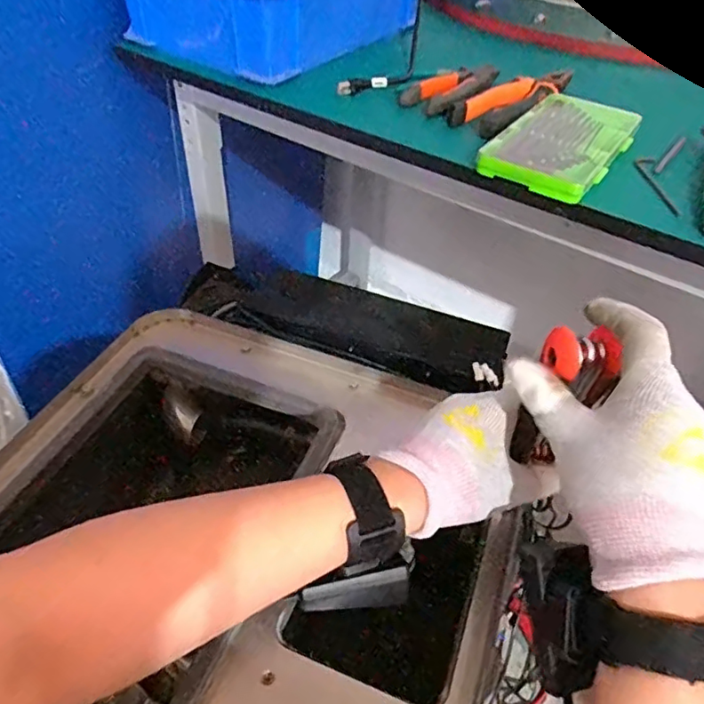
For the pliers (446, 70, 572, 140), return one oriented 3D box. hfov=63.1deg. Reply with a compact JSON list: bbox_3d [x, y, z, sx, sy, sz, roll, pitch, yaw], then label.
[{"bbox_3d":[0.182,-0.275,0.626,0.063,0.029,0.192,32,50,26],"label":"pliers"}]

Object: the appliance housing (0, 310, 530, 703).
[{"bbox_3d":[-0.088,0.139,0.429,0.390,0.098,0.377,17,45,13],"label":"appliance housing"}]

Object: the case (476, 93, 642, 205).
[{"bbox_3d":[0.204,-0.201,0.548,0.098,0.021,0.186,29,49,23],"label":"case"}]

